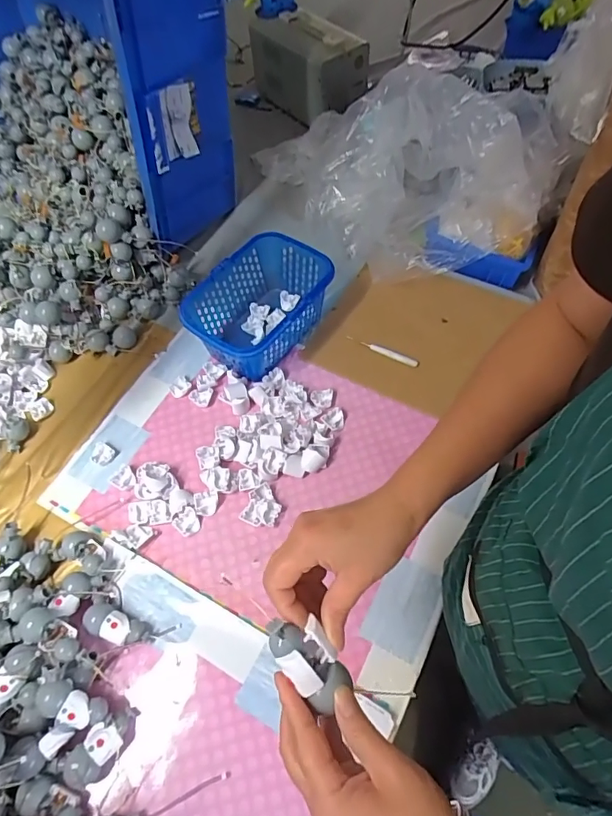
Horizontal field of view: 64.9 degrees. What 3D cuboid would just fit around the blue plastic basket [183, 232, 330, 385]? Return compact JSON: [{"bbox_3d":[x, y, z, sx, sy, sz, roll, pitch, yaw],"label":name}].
[{"bbox_3d":[-0.071,-0.153,0.760,0.158,0.104,0.227,31,66,19],"label":"blue plastic basket"}]

